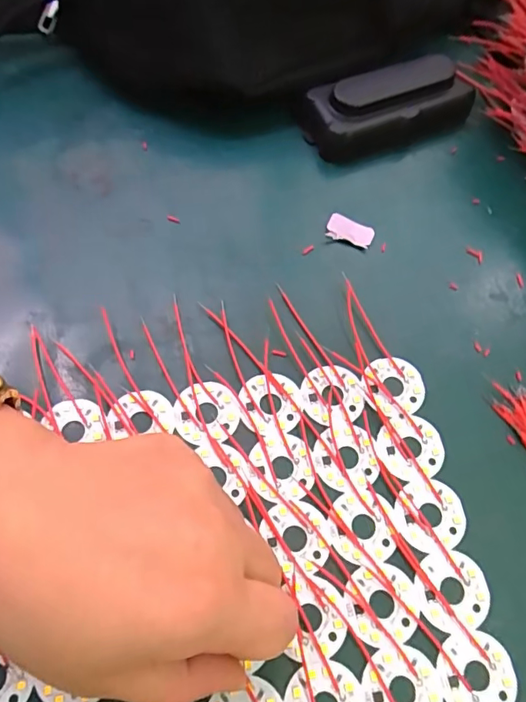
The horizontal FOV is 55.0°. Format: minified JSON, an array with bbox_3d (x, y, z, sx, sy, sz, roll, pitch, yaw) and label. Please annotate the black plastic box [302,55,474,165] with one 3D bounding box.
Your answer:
[{"bbox_3d":[0.080,-0.150,0.313,0.104,0.026,0.045,-16,67,-10],"label":"black plastic box"}]

